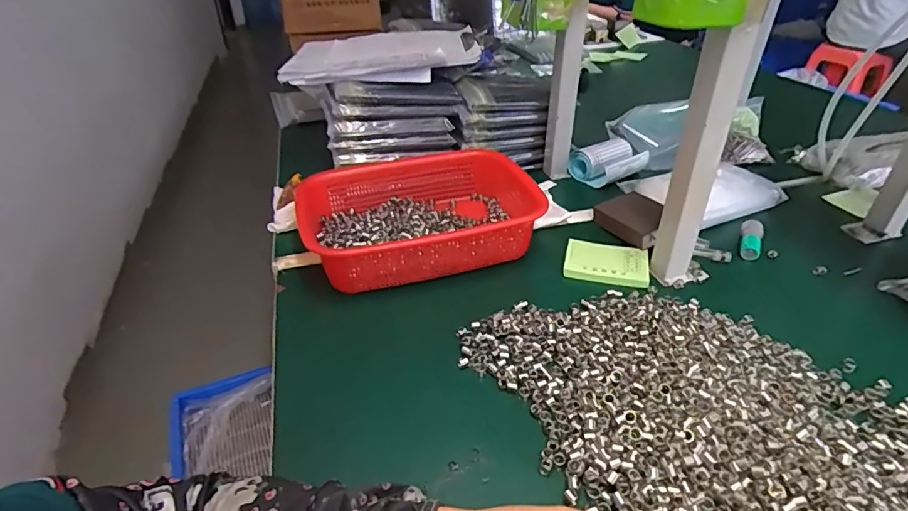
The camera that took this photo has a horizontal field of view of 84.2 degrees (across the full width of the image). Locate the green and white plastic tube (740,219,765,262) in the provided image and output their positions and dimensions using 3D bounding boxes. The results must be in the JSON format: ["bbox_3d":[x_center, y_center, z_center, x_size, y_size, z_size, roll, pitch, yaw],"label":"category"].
[{"bbox_3d":[0.372,-0.017,0.630,0.026,0.029,0.067,17,38,25],"label":"green and white plastic tube"}]

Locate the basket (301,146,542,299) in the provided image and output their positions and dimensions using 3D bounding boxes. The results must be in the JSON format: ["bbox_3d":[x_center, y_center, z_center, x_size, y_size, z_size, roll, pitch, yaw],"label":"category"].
[{"bbox_3d":[-0.037,-0.049,0.631,0.295,0.069,0.207,-10,35,-13],"label":"basket"}]

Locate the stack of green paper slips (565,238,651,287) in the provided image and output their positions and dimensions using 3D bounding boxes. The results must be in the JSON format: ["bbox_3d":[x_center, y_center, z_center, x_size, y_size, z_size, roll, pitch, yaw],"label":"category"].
[{"bbox_3d":[0.182,0.007,0.597,0.096,0.010,0.071,7,35,12],"label":"stack of green paper slips"}]

